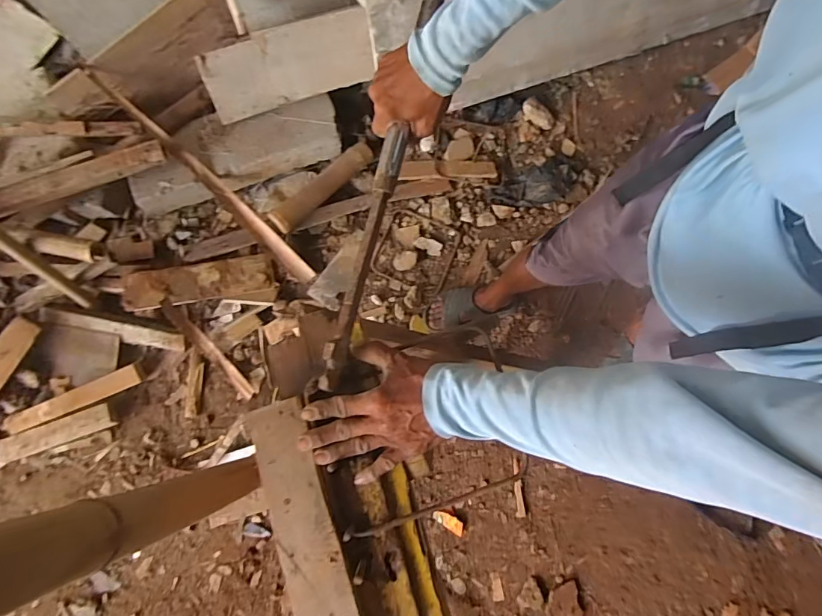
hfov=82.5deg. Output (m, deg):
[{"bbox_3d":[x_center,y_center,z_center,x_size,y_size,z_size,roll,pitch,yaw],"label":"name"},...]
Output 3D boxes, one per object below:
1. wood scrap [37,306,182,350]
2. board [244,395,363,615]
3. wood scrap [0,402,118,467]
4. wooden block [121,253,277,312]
[{"bbox_3d":[-0.805,0.057,1.269,0.394,0.036,0.051,11,80,3],"label":"wood scrap"},{"bbox_3d":[-0.096,0.257,0.466,0.063,0.014,0.328,-18,81,-3],"label":"board"},{"bbox_3d":[-0.952,0.335,1.241,0.324,0.024,0.071,-20,109,-3],"label":"wood scrap"},{"bbox_3d":[-0.581,-0.074,1.287,0.392,0.032,0.105,-10,89,-10],"label":"wooden block"}]

